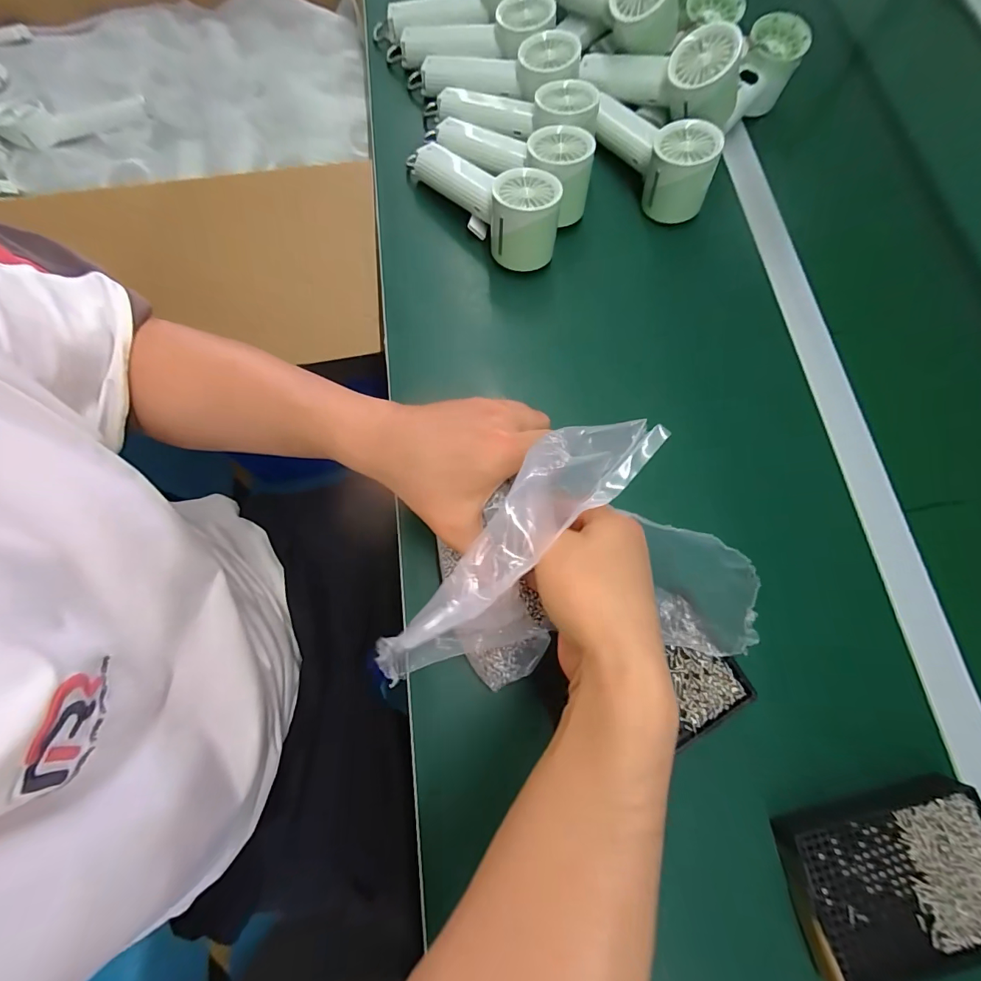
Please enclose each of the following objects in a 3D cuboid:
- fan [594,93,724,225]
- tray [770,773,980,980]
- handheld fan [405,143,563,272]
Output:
[{"bbox_3d":[0.156,-0.358,0.439,0.068,0.066,0.174,-33,77,-10],"label":"fan"},{"bbox_3d":[0.269,0.258,0.280,0.140,0.017,0.094,-9,74,-4],"label":"tray"},{"bbox_3d":[-0.010,-0.296,0.411,0.065,0.060,0.197,-41,79,-12],"label":"handheld fan"}]

